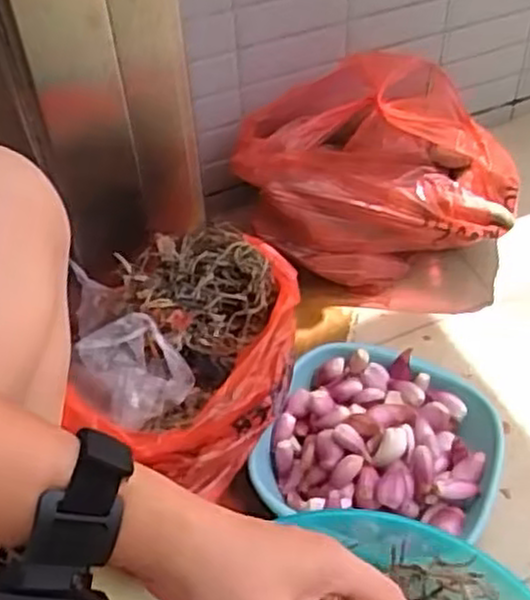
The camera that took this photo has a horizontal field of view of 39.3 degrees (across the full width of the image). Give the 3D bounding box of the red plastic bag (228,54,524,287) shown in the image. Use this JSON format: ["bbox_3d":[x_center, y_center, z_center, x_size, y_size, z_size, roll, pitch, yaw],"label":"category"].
[{"bbox_3d":[0.133,-0.149,0.907,0.307,0.226,0.182,0,46,3],"label":"red plastic bag"}]

